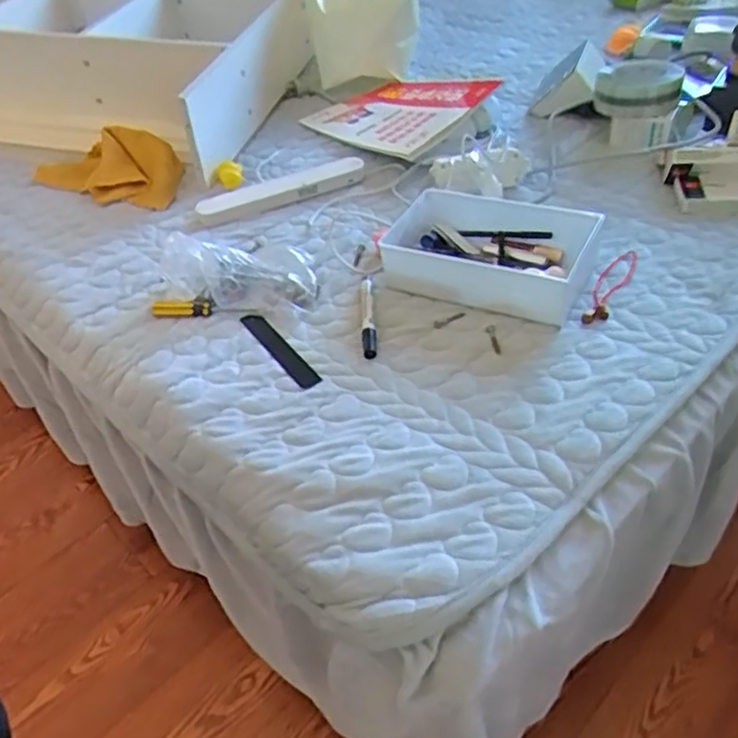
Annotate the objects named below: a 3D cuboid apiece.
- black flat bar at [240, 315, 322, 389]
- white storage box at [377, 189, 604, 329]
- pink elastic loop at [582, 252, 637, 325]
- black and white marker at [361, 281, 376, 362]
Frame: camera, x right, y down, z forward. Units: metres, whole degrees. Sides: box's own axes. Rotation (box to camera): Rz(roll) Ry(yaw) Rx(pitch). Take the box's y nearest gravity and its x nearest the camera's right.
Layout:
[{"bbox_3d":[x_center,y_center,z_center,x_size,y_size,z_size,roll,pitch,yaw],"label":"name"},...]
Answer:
[{"bbox_3d":[-0.097,-0.022,0.731,0.024,0.007,0.151,-26,44,-22],"label":"black flat bar"},{"bbox_3d":[0.136,-0.140,0.773,0.222,0.060,0.147,18,51,21],"label":"white storage box"},{"bbox_3d":[0.272,-0.097,0.744,0.034,0.009,0.141,19,51,22],"label":"pink elastic loop"},{"bbox_3d":[-0.001,-0.058,0.743,0.014,0.015,0.124,-5,46,1],"label":"black and white marker"}]

